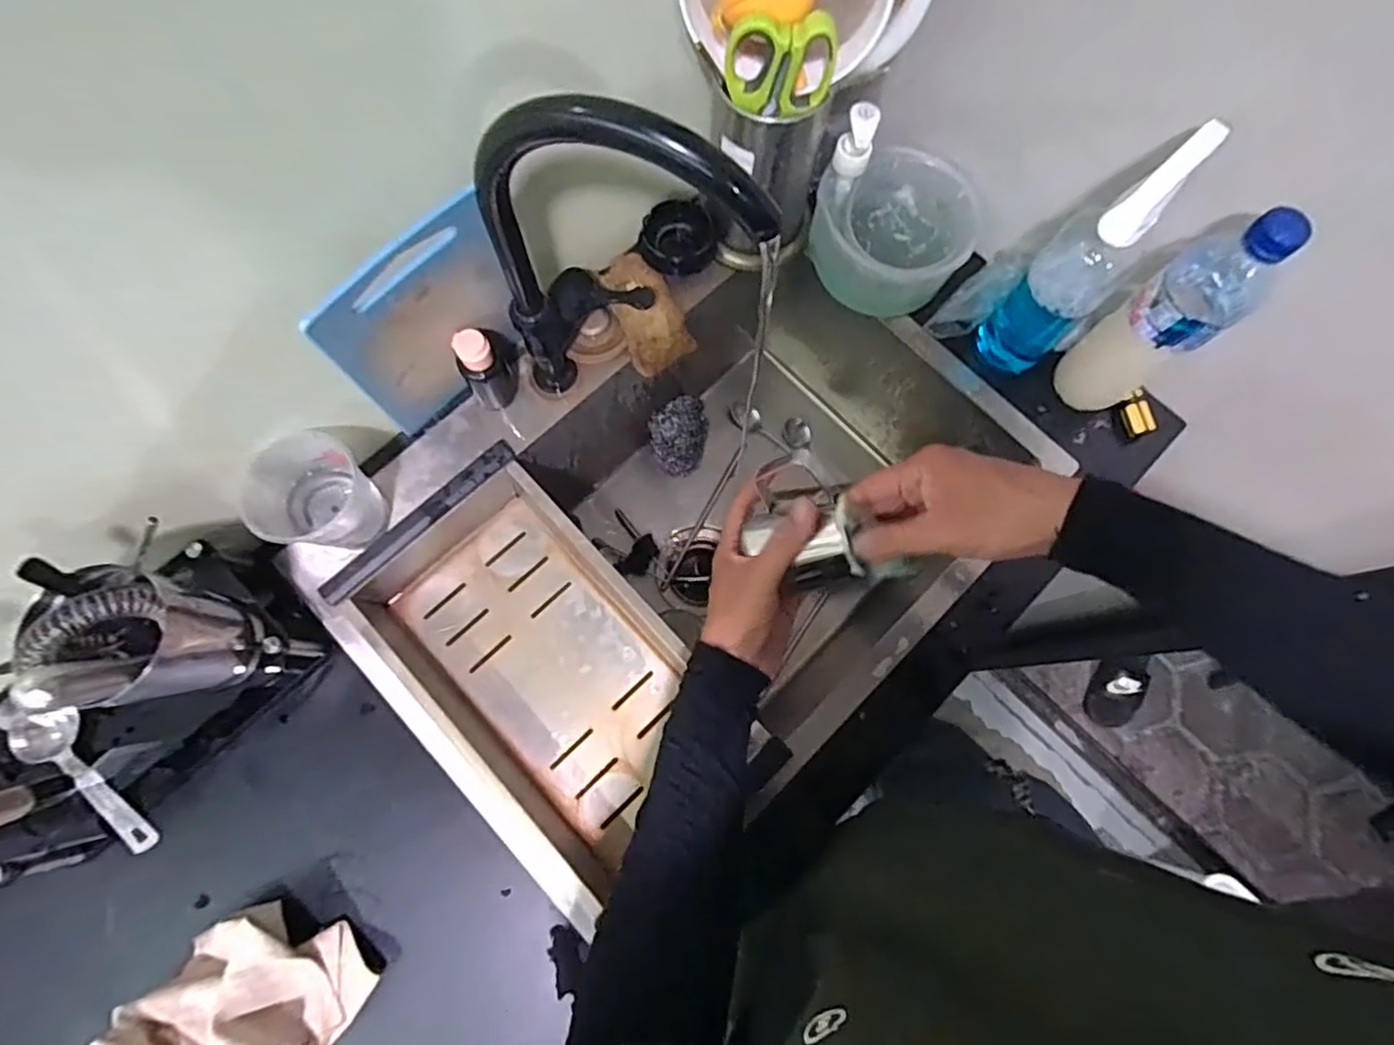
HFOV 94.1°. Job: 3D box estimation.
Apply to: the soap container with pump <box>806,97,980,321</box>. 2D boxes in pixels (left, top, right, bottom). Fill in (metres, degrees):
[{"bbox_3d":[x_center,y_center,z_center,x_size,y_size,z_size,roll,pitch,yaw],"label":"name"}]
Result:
[{"bbox_3d":[0.188,-0.292,0.599,0.146,0.147,0.134,0,75,-2],"label":"soap container with pump"}]

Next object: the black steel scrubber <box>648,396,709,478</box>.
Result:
[{"bbox_3d":[-0.022,-0.109,0.798,0.069,0.073,0.083,0,75,-2],"label":"black steel scrubber"}]

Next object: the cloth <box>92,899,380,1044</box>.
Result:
[{"bbox_3d":[-0.328,0.359,0.458,0.123,0.083,0.158,44,78,10],"label":"cloth"}]

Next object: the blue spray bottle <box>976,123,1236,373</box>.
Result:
[{"bbox_3d":[0.313,-0.207,0.536,0.077,0.228,0.061,-44,80,-12],"label":"blue spray bottle"}]

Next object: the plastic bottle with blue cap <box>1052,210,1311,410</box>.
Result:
[{"bbox_3d":[0.385,-0.167,0.533,0.075,0.222,0.065,-34,78,-10],"label":"plastic bottle with blue cap"}]

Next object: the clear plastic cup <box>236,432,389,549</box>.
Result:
[{"bbox_3d":[-0.311,-0.020,0.540,0.080,0.087,0.083,0,75,-2],"label":"clear plastic cup"}]

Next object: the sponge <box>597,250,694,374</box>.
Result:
[{"bbox_3d":[-0.052,-0.211,0.639,0.065,0.045,0.116,-24,77,-8],"label":"sponge"}]

